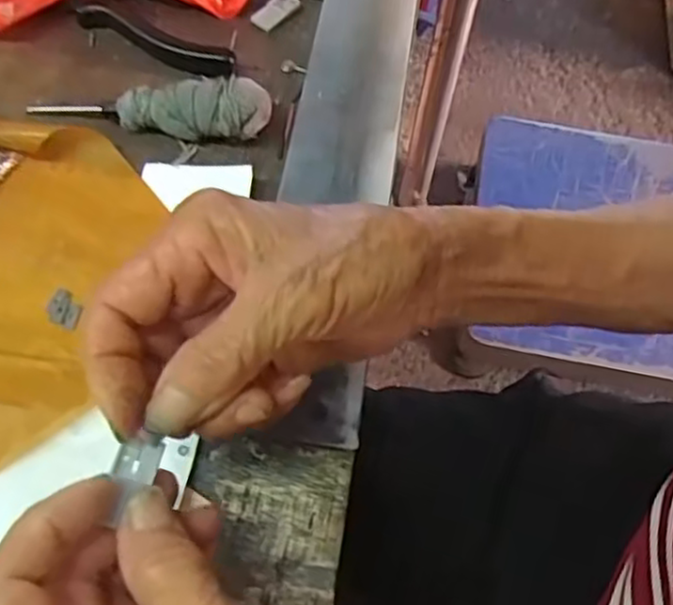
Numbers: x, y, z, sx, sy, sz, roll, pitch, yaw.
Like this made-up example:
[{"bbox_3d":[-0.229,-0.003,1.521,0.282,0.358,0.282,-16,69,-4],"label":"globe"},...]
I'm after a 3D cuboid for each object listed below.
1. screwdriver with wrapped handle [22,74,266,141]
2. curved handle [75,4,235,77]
[{"bbox_3d":[-0.094,-0.096,0.355,0.122,0.022,0.023,3,58,13],"label":"screwdriver with wrapped handle"},{"bbox_3d":[-0.100,-0.141,0.387,0.096,0.014,0.014,23,61,10],"label":"curved handle"}]

